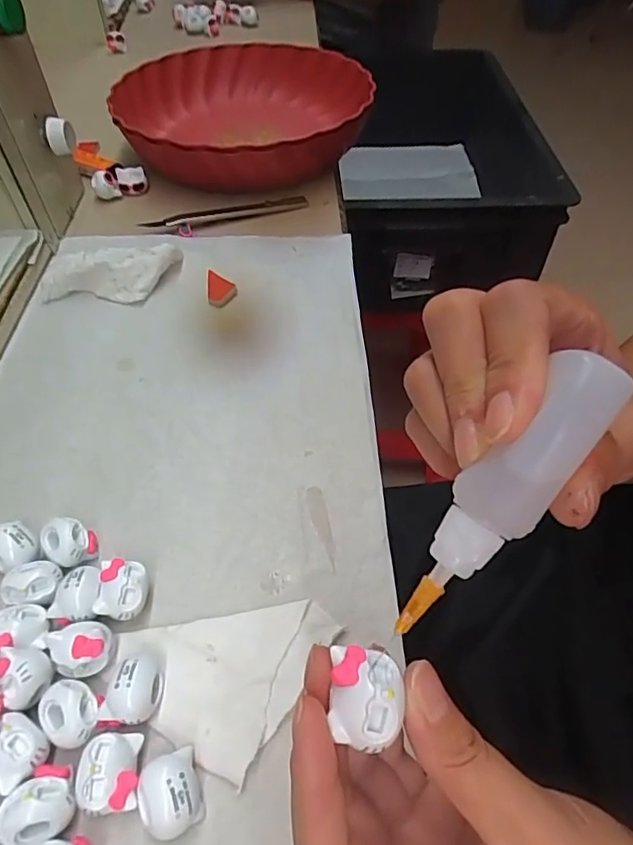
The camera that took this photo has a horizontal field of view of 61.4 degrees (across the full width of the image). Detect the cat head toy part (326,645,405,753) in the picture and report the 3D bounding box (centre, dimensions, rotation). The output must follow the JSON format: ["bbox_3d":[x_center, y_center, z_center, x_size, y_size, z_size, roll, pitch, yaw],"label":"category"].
[{"bbox_3d":[0.014,0.075,0.149,0.019,0.006,0.024,4,51,2],"label":"cat head toy part"}]

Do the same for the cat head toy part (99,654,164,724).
[{"bbox_3d":[-0.077,0.108,0.219,0.025,0.016,0.028,-8,52,-7],"label":"cat head toy part"}]

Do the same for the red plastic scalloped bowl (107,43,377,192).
[{"bbox_3d":[-0.069,-0.289,0.510,0.218,0.069,0.224,0,51,-1],"label":"red plastic scalloped bowl"}]

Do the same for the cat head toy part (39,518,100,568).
[{"bbox_3d":[-0.121,0.059,0.260,0.022,0.020,0.021,0,51,-1],"label":"cat head toy part"}]

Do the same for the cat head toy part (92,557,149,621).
[{"bbox_3d":[-0.088,0.079,0.246,0.022,0.020,0.026,0,51,-1],"label":"cat head toy part"}]

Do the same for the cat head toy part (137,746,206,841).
[{"bbox_3d":[-0.054,0.138,0.198,0.022,0.020,0.026,-15,53,-13],"label":"cat head toy part"}]

